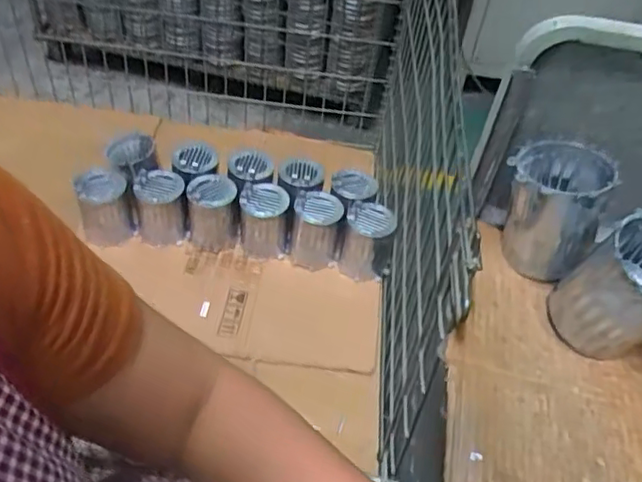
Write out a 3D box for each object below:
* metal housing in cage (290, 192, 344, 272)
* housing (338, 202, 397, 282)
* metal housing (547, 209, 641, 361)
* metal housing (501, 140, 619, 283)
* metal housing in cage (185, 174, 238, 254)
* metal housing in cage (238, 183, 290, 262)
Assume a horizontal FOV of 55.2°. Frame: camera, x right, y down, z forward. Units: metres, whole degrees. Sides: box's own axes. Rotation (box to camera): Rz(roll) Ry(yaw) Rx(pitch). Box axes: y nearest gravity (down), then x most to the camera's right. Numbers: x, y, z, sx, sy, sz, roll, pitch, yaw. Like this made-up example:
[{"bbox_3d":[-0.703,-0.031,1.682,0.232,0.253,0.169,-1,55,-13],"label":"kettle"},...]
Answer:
[{"bbox_3d":[-0.010,-0.020,1.147,0.092,0.119,0.095,6,46,-1],"label":"metal housing in cage"},{"bbox_3d":[0.087,0.005,1.142,0.096,0.122,0.096,13,47,6],"label":"housing"},{"bbox_3d":[0.277,0.050,0.555,0.109,0.117,0.092,25,49,17],"label":"metal housing"},{"bbox_3d":[0.236,-0.032,0.632,0.102,0.118,0.094,34,52,24],"label":"metal housing"},{"bbox_3d":[-0.202,-0.048,1.151,0.090,0.135,0.094,-1,47,-8],"label":"metal housing in cage"},{"bbox_3d":[-0.107,-0.036,1.143,0.081,0.124,0.088,-1,47,-8],"label":"metal housing in cage"}]

